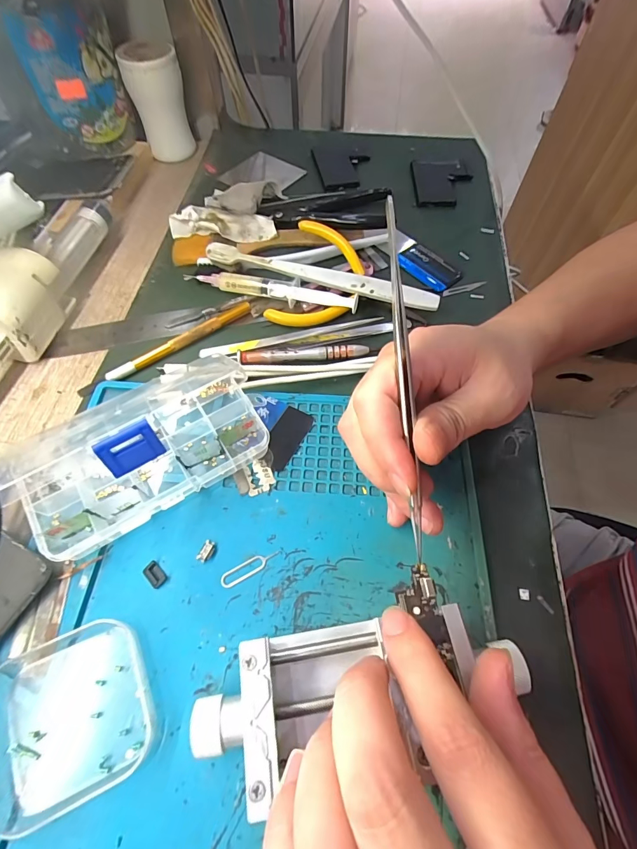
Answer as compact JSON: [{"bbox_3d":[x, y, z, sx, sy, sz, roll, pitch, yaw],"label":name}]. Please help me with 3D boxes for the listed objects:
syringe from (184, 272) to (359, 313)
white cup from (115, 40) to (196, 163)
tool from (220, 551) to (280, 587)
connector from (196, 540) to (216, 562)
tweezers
[{"bbox_3d":[-0.038,-0.104,0.297,0.137,0.014,0.017,10,61,7],"label":"syringe"},{"bbox_3d":[-0.157,-0.319,0.382,0.054,0.086,0.046,-19,62,-10],"label":"white cup"},{"bbox_3d":[-0.037,0.076,0.204,0.033,0.004,0.008,-25,63,-13],"label":"tool"},{"bbox_3d":[-0.061,0.069,0.208,0.007,0.004,0.011,20,62,12],"label":"connector"},{"bbox_3d":[0.038,-0.015,0.165,0.006,0.007,0.151,-7,98,-3],"label":"tweezers"}]

